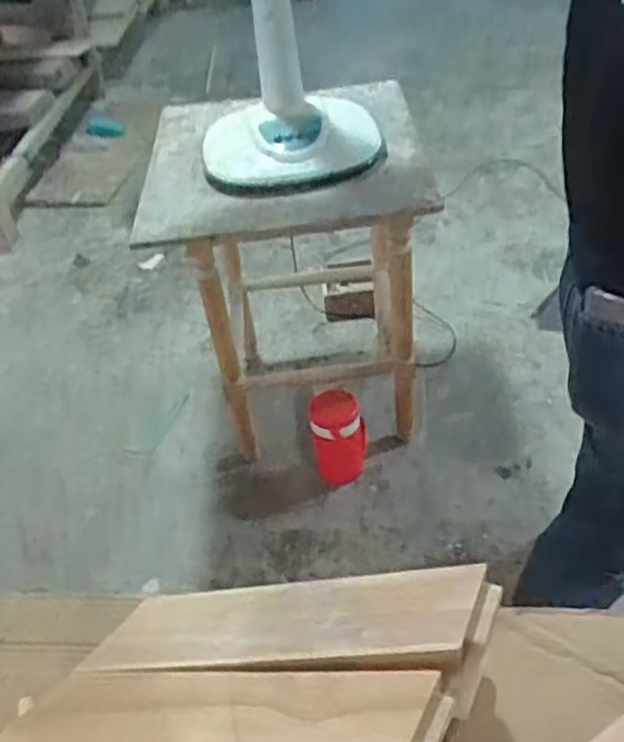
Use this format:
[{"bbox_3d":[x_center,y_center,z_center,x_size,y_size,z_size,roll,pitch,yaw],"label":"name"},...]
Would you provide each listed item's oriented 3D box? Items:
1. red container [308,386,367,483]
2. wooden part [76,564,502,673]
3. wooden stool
[{"bbox_3d":[0.059,0.136,1.570,0.116,0.161,0.121,-5,42,2],"label":"red container"},{"bbox_3d":[-0.012,0.180,0.519,0.278,0.016,0.069,-4,42,4],"label":"wooden part"},{"bbox_3d":[-0.031,-0.225,1.766,0.569,0.720,0.671,-6,42,1],"label":"wooden stool"}]

